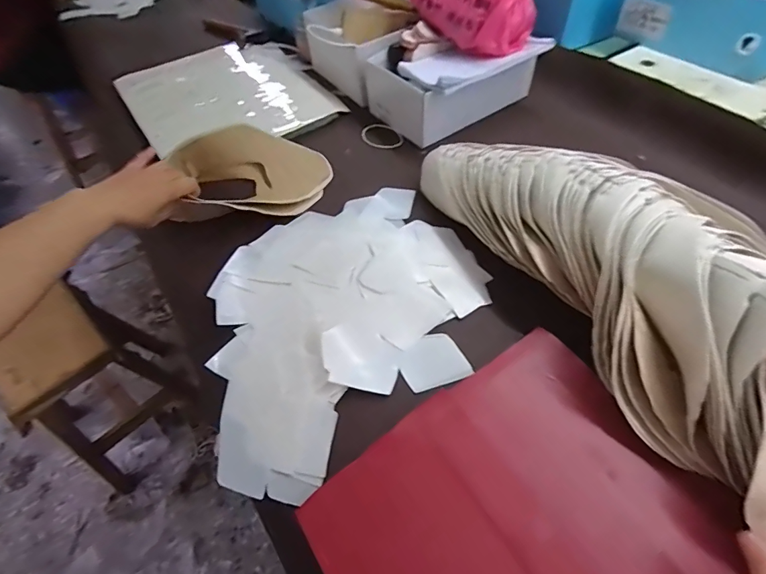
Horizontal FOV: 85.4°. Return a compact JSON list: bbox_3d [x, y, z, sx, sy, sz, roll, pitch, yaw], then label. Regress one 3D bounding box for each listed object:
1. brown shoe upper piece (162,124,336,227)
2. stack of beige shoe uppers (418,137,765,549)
[{"bbox_3d":[-0.203,-0.170,0.617,0.234,0.069,0.156,-8,53,-2],"label":"brown shoe upper piece"},{"bbox_3d":[0.242,0.003,0.372,0.167,0.122,0.589,-30,58,-17],"label":"stack of beige shoe uppers"}]

